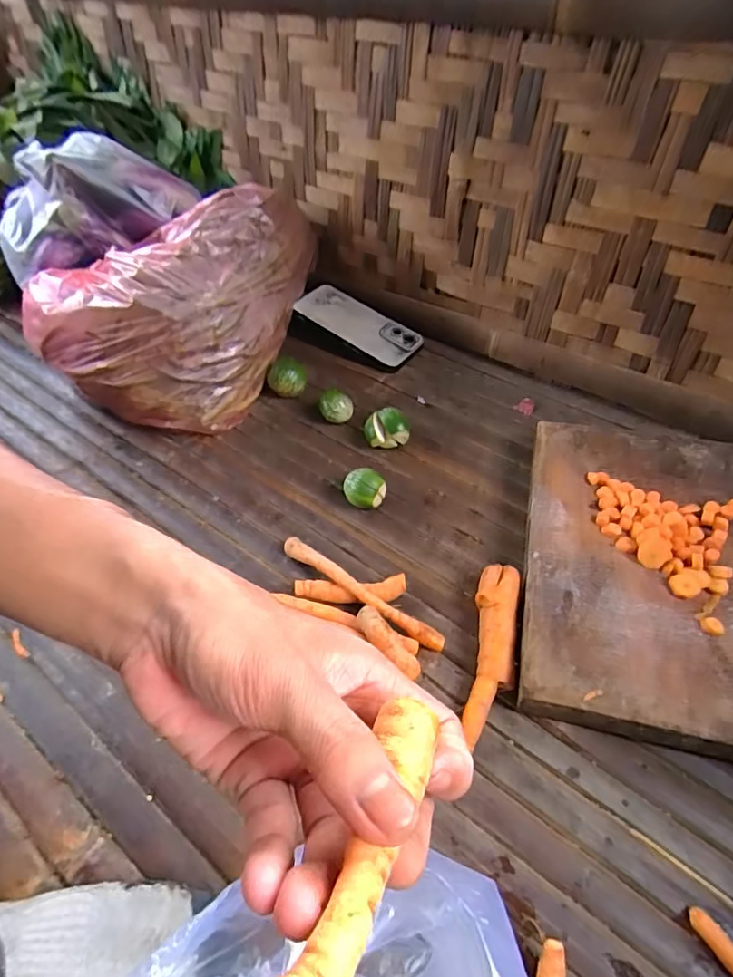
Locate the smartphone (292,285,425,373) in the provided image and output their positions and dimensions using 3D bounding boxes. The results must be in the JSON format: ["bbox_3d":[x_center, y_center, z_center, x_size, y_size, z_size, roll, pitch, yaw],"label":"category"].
[{"bbox_3d":[-0.012,-0.211,0.683,0.165,0.011,0.081,31,57,14],"label":"smartphone"}]

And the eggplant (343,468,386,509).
[{"bbox_3d":[-0.001,0.004,0.505,0.031,0.038,0.031,35,57,29],"label":"eggplant"}]

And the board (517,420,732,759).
[{"bbox_3d":[0.246,0.067,0.441,0.223,0.043,0.283,10,48,11],"label":"board"}]

